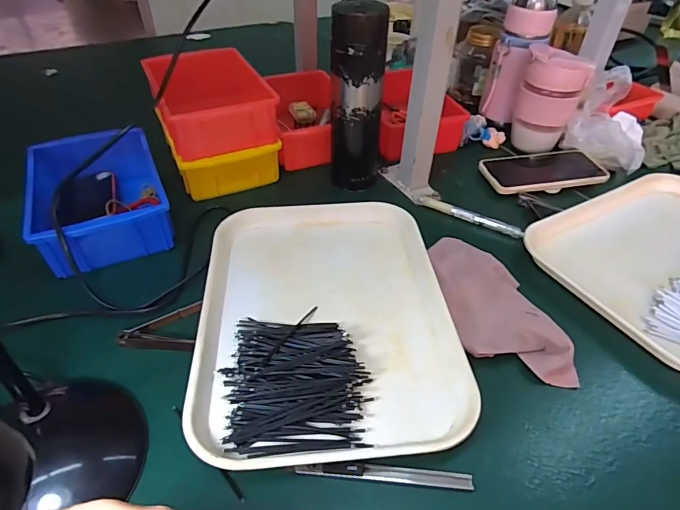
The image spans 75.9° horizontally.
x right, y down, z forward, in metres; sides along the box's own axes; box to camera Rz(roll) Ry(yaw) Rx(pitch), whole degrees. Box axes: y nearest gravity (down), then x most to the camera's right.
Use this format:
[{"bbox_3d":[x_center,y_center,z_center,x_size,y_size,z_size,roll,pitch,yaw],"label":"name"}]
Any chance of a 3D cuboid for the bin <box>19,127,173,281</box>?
[{"bbox_3d":[-0.276,-0.070,0.500,0.127,0.056,0.194,-17,46,-21],"label":"bin"}]

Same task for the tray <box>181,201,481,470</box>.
[{"bbox_3d":[-0.014,0.048,0.421,0.225,0.026,0.291,-3,45,-5],"label":"tray"}]

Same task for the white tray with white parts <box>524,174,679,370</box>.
[{"bbox_3d":[0.378,0.001,0.486,0.292,0.027,0.233,-22,48,-24],"label":"white tray with white parts"}]

